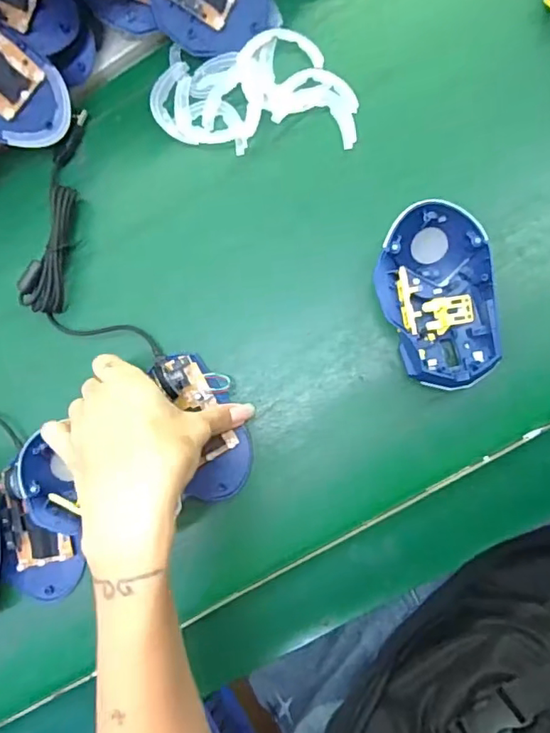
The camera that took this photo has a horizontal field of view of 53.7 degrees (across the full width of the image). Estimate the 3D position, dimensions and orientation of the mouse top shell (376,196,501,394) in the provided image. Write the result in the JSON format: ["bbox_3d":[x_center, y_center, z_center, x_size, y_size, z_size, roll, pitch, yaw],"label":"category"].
[{"bbox_3d":[0.108,-0.047,0.371,0.072,0.034,0.119,-8,89,6],"label":"mouse top shell"}]

